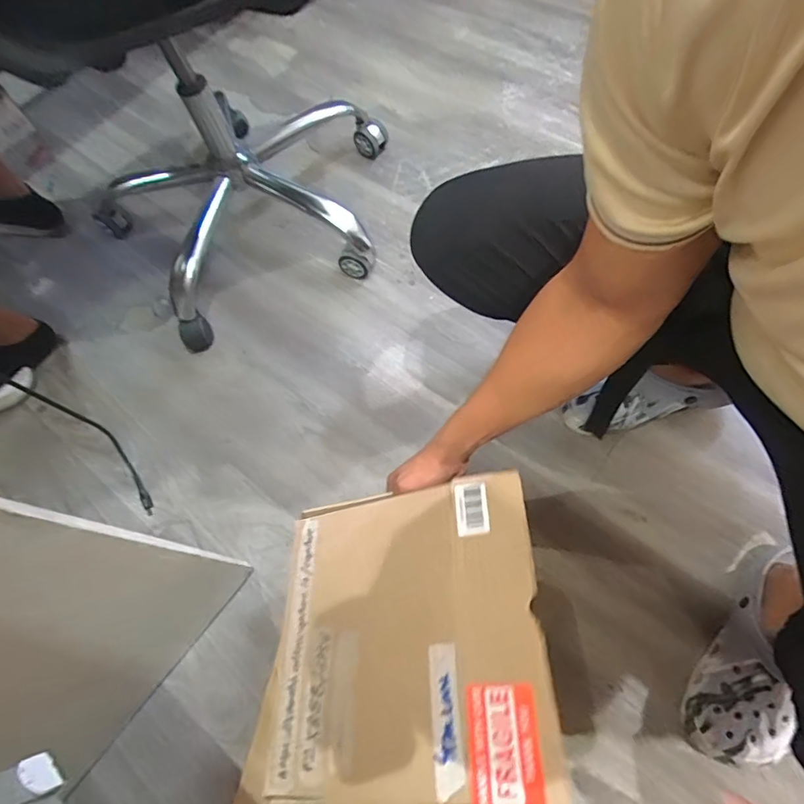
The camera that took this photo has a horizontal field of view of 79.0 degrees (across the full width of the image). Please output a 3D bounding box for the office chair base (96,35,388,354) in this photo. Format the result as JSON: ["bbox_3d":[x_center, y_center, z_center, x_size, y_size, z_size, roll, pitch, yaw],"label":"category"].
[{"bbox_3d":[-0.295,-0.369,0.903,0.487,0.157,0.539,1,67,6],"label":"office chair base"}]

